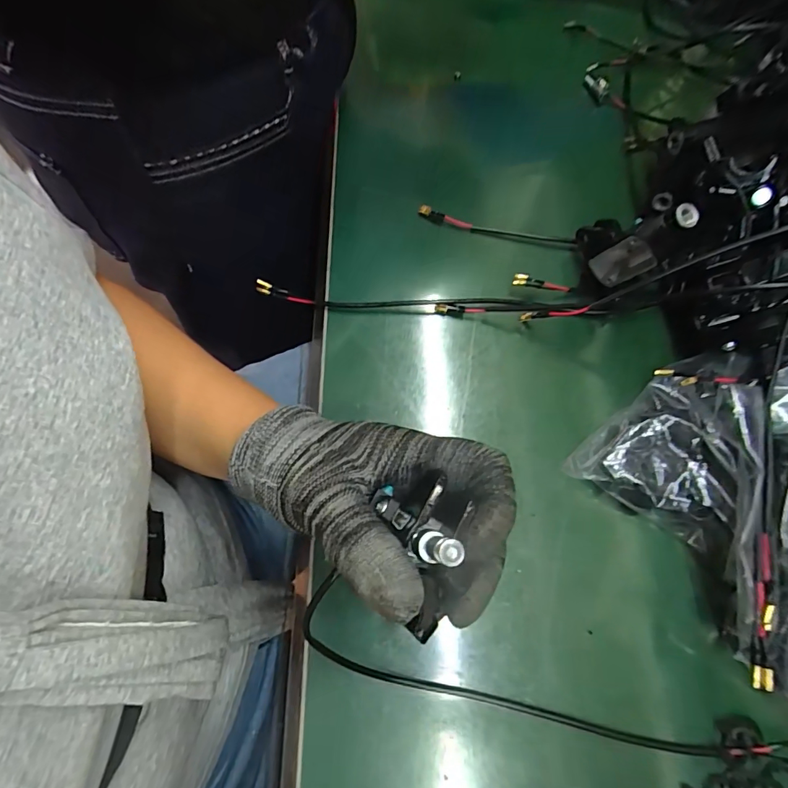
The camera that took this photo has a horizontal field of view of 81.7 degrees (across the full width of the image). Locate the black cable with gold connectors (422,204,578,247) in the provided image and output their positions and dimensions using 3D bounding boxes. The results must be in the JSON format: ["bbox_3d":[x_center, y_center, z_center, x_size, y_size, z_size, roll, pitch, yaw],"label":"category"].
[{"bbox_3d":[0.083,-0.134,0.371,0.128,0.008,0.010,14,66,4],"label":"black cable with gold connectors"}]

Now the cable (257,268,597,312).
[{"bbox_3d":[0.018,-0.068,0.334,0.235,0.017,0.014,3,66,-1],"label":"cable"}]

